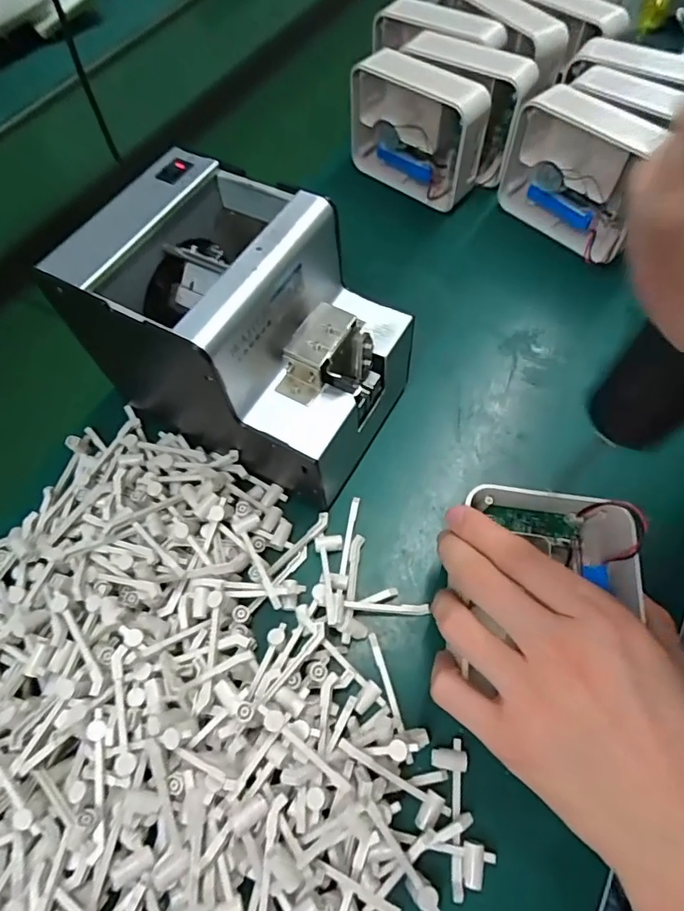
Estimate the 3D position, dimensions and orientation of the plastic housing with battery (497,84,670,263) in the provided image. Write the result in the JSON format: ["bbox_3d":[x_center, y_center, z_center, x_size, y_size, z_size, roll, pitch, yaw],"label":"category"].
[{"bbox_3d":[0.203,-0.241,0.437,0.046,0.108,0.130,-35,65,-14],"label":"plastic housing with battery"}]

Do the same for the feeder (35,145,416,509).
[{"bbox_3d":[-0.058,-0.078,0.334,0.179,0.143,0.125,24,66,16],"label":"feeder"}]

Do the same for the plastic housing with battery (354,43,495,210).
[{"bbox_3d":[0.069,-0.301,0.475,0.131,0.110,0.040,38,71,21],"label":"plastic housing with battery"}]

